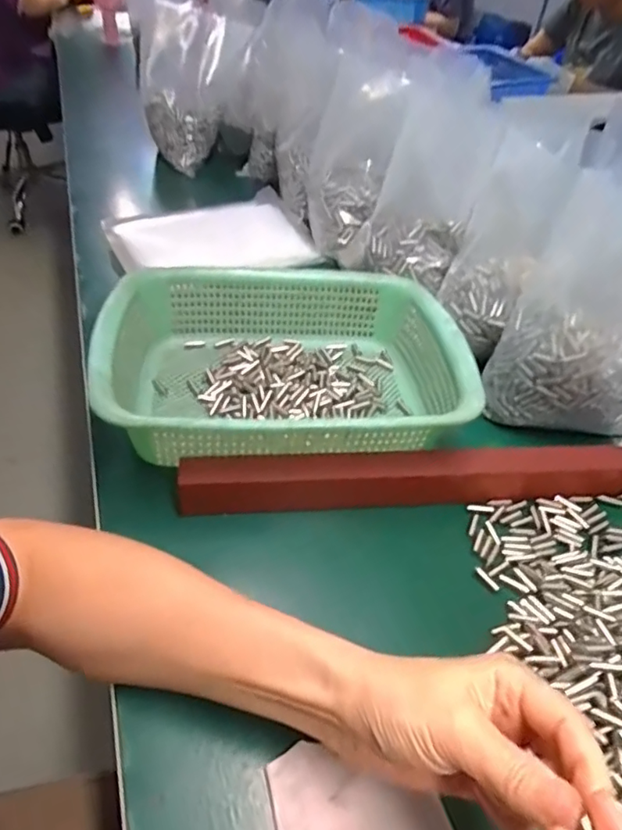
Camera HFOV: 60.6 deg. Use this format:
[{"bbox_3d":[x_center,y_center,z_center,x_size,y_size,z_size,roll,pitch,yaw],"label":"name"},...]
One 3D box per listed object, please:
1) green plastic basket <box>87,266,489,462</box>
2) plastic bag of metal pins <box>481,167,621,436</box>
[{"bbox_3d":[-0.022,-0.046,0.467,0.298,0.109,0.223,-1,43,-7],"label":"green plastic basket"},{"bbox_3d":[0.249,-0.088,0.460,0.133,0.208,0.120,26,46,21],"label":"plastic bag of metal pins"}]

